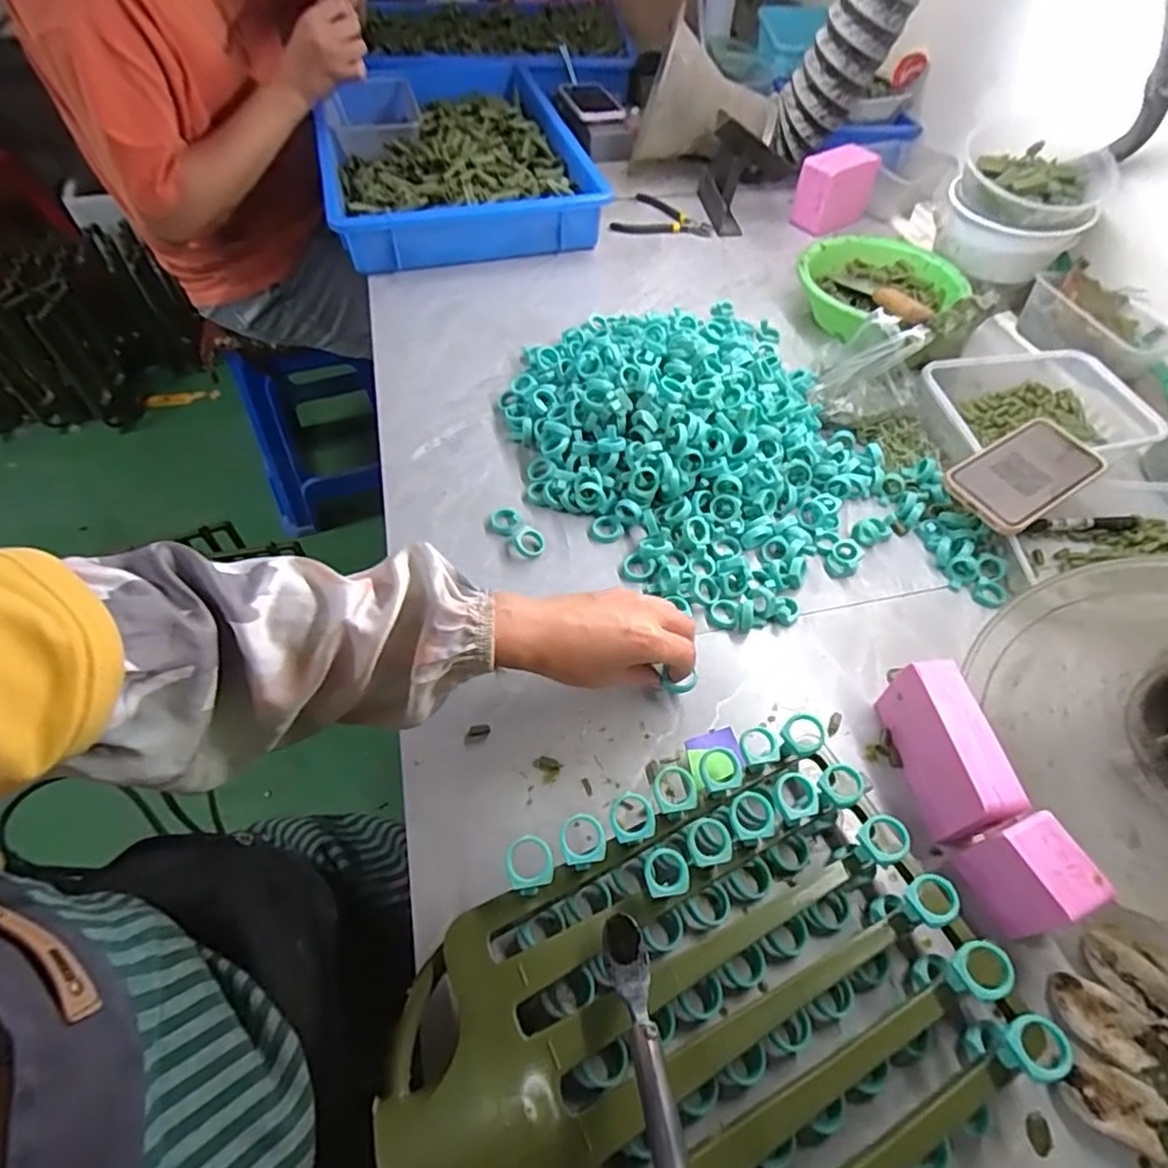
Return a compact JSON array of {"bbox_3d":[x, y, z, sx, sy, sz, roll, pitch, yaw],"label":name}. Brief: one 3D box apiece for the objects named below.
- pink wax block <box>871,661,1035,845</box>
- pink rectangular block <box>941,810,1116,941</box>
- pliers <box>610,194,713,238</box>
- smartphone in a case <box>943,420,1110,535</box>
[{"bbox_3d":[0.250,0.118,0.437,0.031,0.072,0.109,-5,54,-7],"label":"pink wax block"},{"bbox_3d":[0.271,0.181,0.389,0.043,0.068,0.056,-17,57,-15],"label":"pink rectangular block"},{"bbox_3d":[0.120,-0.563,0.955,0.147,0.016,0.104,5,54,0],"label":"pliers"},{"bbox_3d":[0.410,-0.104,0.578,0.153,0.017,0.078,-28,60,-20],"label":"smartphone in a case"}]

